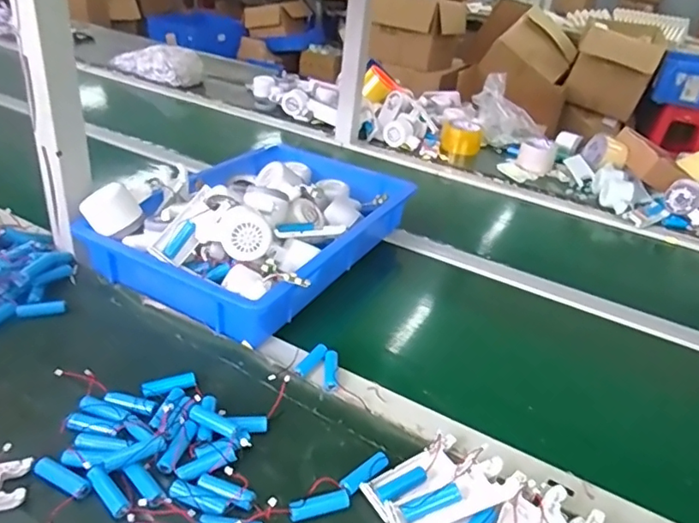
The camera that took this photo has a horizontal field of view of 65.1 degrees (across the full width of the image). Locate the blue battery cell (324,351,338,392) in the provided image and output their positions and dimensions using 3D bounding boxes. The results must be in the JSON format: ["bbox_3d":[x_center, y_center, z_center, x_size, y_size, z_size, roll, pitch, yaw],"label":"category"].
[{"bbox_3d":[-0.020,0.120,0.596,0.014,0.016,0.056,4,31,-4],"label":"blue battery cell"}]

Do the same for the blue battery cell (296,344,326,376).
[{"bbox_3d":[-0.042,0.109,0.604,0.013,0.011,0.053,22,34,23],"label":"blue battery cell"}]

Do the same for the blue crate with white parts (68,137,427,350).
[{"bbox_3d":[-0.108,-0.069,0.791,0.283,0.116,0.437,21,34,22],"label":"blue crate with white parts"}]

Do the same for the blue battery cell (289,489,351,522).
[{"bbox_3d":[-0.025,0.206,0.461,0.050,0.014,0.014,-5,33,-19],"label":"blue battery cell"}]

